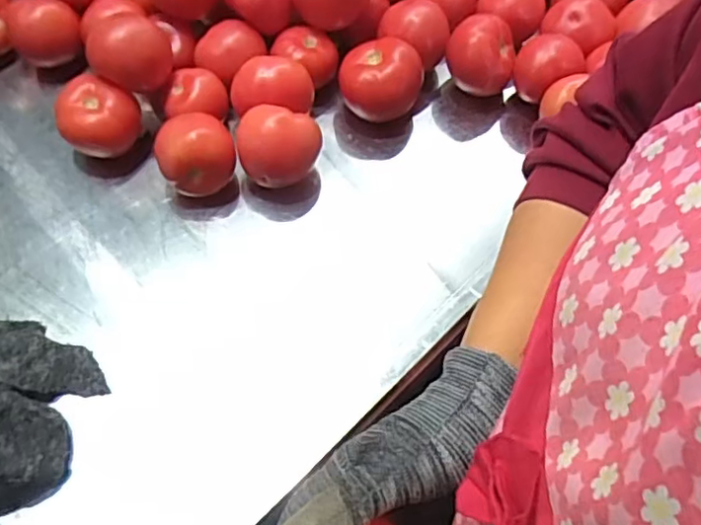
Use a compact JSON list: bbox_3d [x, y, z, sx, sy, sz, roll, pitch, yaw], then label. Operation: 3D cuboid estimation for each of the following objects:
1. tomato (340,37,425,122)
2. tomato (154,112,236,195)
[{"bbox_3d":[0.029,-0.171,0.593,0.077,0.064,0.059,5,59,3],"label":"tomato"},{"bbox_3d":[-0.136,-0.091,0.550,0.063,0.067,0.057,-23,62,-14],"label":"tomato"}]

